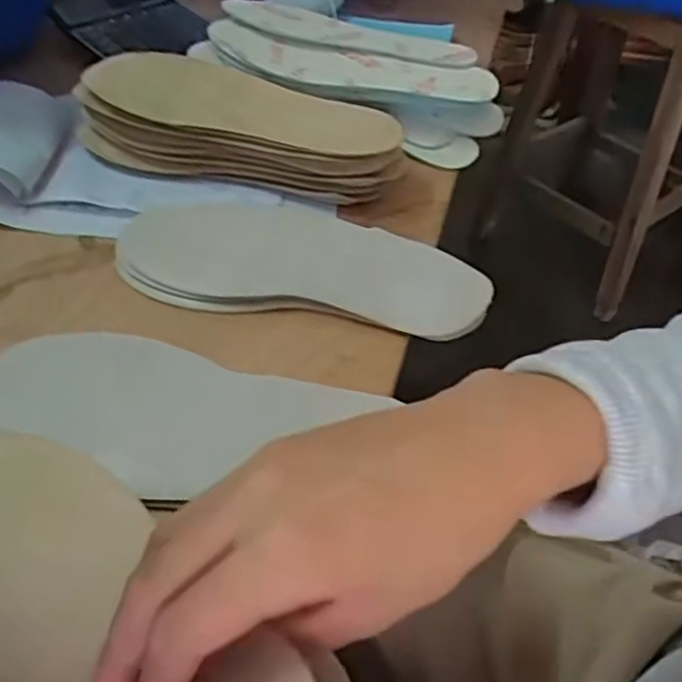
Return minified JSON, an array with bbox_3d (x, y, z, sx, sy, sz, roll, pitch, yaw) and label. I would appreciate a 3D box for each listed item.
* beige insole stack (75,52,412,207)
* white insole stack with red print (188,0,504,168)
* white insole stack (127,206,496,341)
[{"bbox_3d":[-0.073,-0.170,0.540,0.251,0.052,0.101,11,45,9],"label":"beige insole stack"},{"bbox_3d":[0.011,-0.230,0.601,0.255,0.068,0.132,23,48,20],"label":"white insole stack with red print"},{"bbox_3d":[-0.028,-0.057,0.459,0.240,0.017,0.106,7,45,5],"label":"white insole stack"}]

